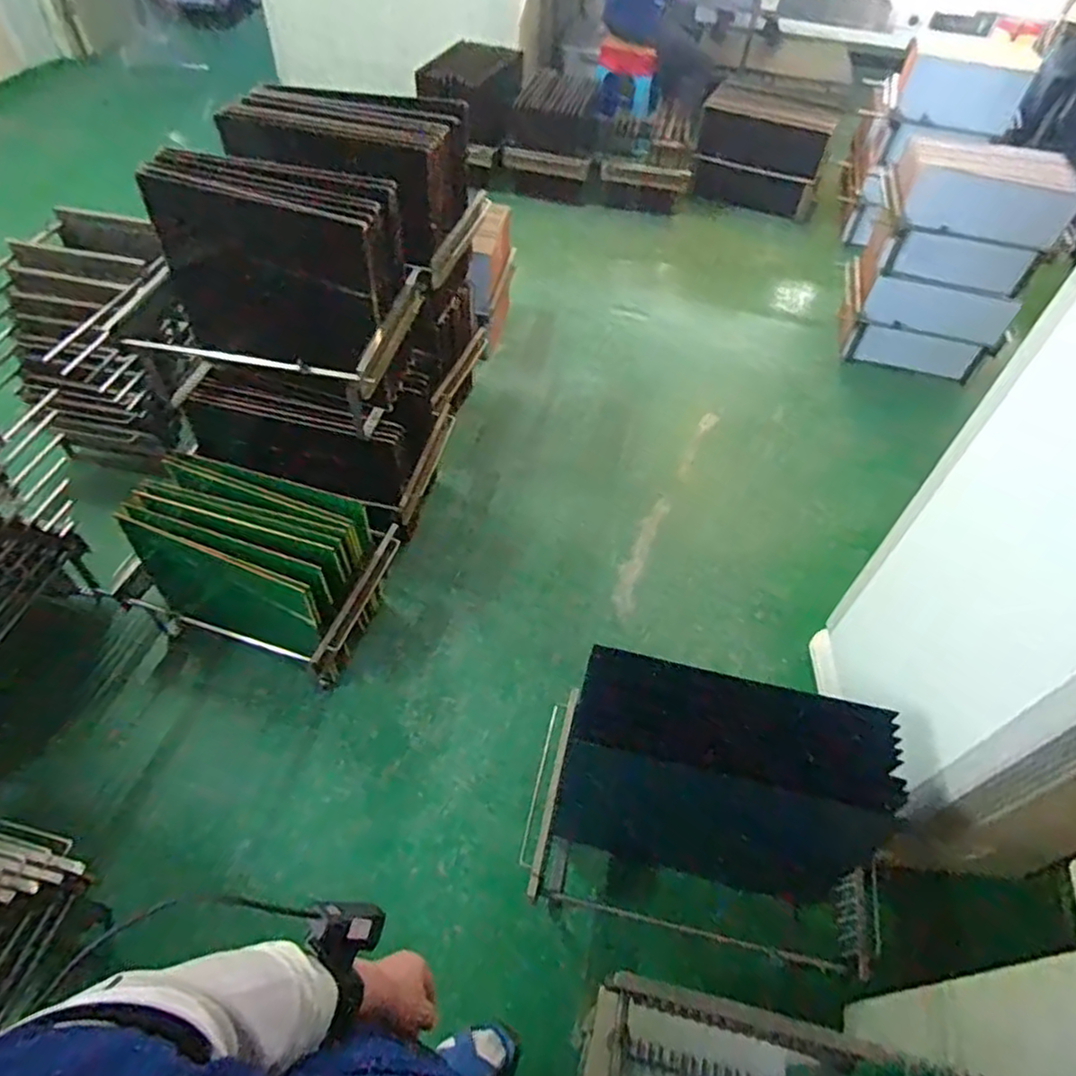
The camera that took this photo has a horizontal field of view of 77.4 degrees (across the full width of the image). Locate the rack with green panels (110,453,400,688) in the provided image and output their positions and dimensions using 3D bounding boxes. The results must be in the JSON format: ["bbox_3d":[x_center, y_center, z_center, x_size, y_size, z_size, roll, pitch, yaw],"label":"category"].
[{"bbox_3d":[-0.695,0.065,1.725,0.571,0.454,0.404,16,53,9],"label":"rack with green panels"}]

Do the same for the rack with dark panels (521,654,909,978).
[{"bbox_3d":[0.342,0.532,1.376,0.670,0.406,0.472,13,52,7],"label":"rack with dark panels"}]

